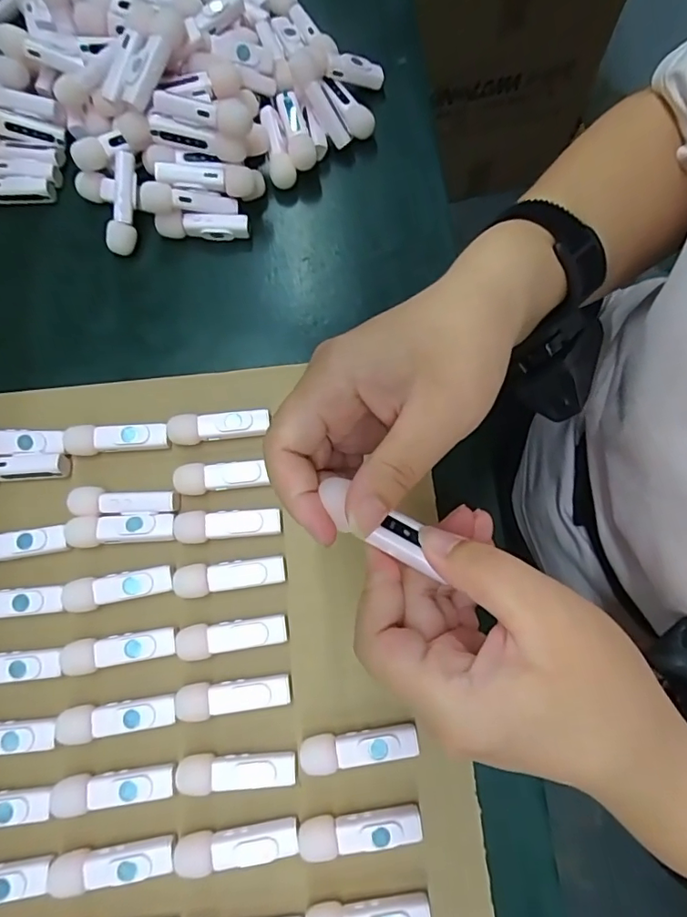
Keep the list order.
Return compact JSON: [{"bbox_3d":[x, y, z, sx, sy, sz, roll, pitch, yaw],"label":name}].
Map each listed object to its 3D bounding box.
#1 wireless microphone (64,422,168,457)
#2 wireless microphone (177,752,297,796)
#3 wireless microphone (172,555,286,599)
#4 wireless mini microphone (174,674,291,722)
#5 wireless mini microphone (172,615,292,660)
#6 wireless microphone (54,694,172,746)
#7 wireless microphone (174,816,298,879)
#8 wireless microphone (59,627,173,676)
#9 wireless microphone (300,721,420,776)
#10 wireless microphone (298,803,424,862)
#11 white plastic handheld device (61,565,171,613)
[{"bbox_3d":[-0.144,-0.012,0.330,0.065,0.014,0.017,-4,76,-1],"label":"wireless microphone"},{"bbox_3d":[-0.059,0.172,0.284,0.063,0.013,0.017,-3,76,-1],"label":"wireless microphone"},{"bbox_3d":[-0.068,0.071,0.310,0.065,0.012,0.018,-7,76,-2],"label":"wireless microphone"},{"bbox_3d":[-0.063,0.135,0.294,0.064,0.012,0.018,-9,76,-2],"label":"wireless mini microphone"},{"bbox_3d":[-0.065,0.105,0.302,0.063,0.010,0.018,-7,76,-2],"label":"wireless mini microphone"},{"bbox_3d":[-0.128,0.146,0.289,0.066,0.009,0.018,-9,76,-2],"label":"wireless microphone"},{"bbox_3d":[-0.057,0.208,0.276,0.064,0.016,0.017,-8,76,-2],"label":"wireless microphone"},{"bbox_3d":[-0.130,0.112,0.299,0.063,0.013,0.018,-7,76,-2],"label":"wireless microphone"},{"bbox_3d":[0.009,0.160,0.287,0.064,0.015,0.018,-8,76,-2],"label":"wireless microphone"},{"bbox_3d":[0.009,0.201,0.278,0.065,0.018,0.016,-6,76,-2],"label":"wireless microphone"},{"bbox_3d":[-0.134,0.078,0.308,0.063,0.014,0.018,-9,76,-2],"label":"white plastic handheld device"}]

